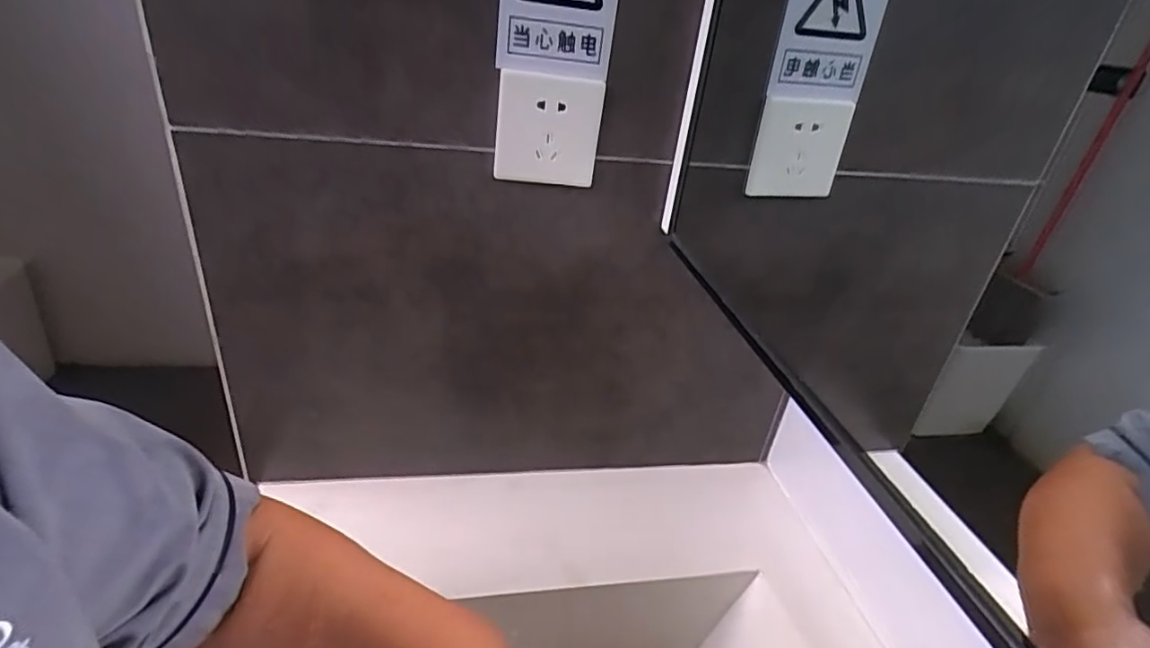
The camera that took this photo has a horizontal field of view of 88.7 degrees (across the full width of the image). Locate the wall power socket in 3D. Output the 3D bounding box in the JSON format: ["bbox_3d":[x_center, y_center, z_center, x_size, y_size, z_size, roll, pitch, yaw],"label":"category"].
[{"bbox_3d":[-0.021,-0.153,0.471,0.082,0.085,0.015,2,30,-9],"label":"wall power socket"}]

